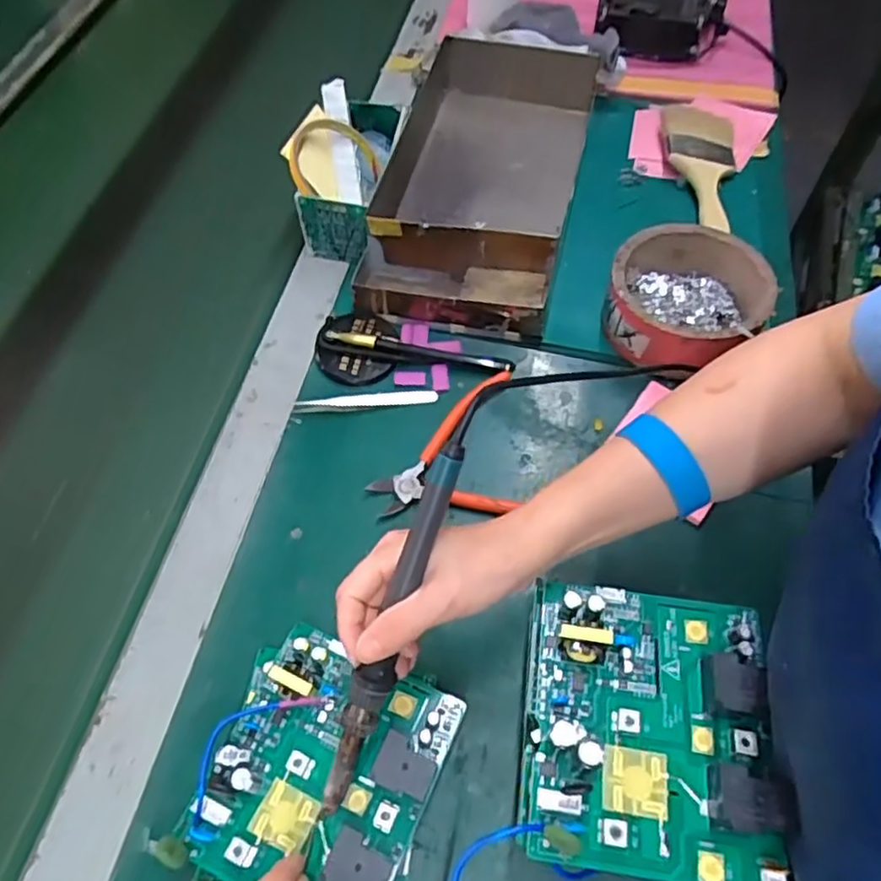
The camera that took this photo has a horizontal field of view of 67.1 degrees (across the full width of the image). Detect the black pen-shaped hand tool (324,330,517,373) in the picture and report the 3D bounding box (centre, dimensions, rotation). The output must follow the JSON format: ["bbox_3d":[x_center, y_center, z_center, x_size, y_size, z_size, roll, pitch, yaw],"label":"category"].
[{"bbox_3d":[-0.016,-0.075,0.541,0.151,0.017,0.012,8,59,6],"label":"black pen-shaped hand tool"}]

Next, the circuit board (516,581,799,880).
[{"bbox_3d":[0.102,0.135,0.323,0.117,0.028,0.131,7,59,6],"label":"circuit board"}]

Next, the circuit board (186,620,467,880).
[{"bbox_3d":[-0.065,0.177,0.360,0.116,0.027,0.125,20,61,13],"label":"circuit board"}]

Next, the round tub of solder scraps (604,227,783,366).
[{"bbox_3d":[0.199,-0.113,0.542,0.115,0.054,0.124,-1,59,1],"label":"round tub of solder scraps"}]

